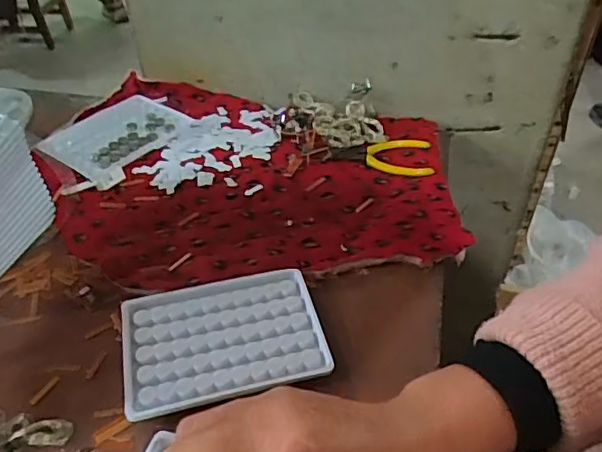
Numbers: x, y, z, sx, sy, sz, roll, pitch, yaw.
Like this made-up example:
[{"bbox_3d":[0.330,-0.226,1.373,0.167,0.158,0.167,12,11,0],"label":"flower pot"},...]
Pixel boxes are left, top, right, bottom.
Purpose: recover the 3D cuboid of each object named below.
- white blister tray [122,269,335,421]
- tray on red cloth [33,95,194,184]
[{"bbox_3d":[-0.053,0.075,0.384,0.132,0.008,0.094,-11,42,-10],"label":"white blister tray"},{"bbox_3d":[-0.189,-0.095,0.571,0.107,0.009,0.129,25,48,27],"label":"tray on red cloth"}]

